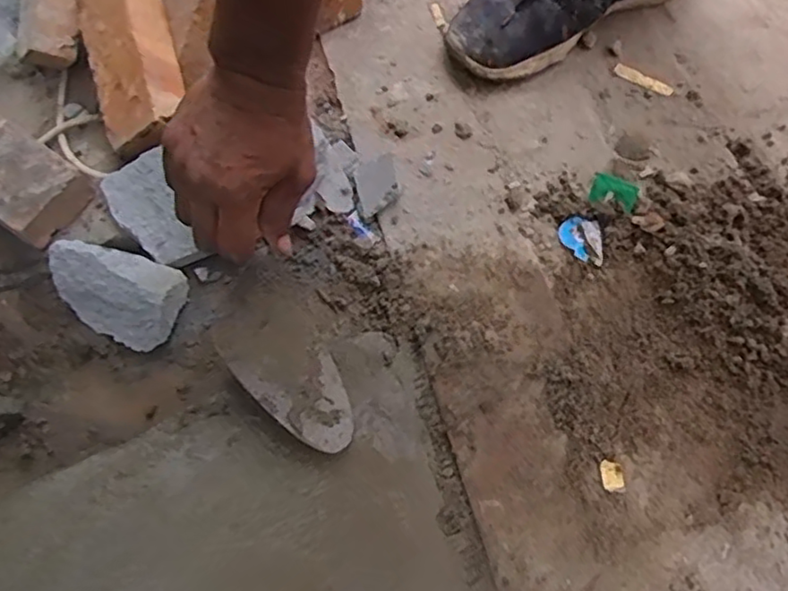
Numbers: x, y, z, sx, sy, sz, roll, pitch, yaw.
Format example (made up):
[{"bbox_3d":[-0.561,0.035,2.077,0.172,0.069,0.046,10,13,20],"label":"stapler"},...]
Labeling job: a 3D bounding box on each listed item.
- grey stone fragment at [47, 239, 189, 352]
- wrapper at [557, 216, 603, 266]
[{"bbox_3d":[-0.231,-0.007,0.551,0.108,0.060,0.075,23,69,12],"label":"grey stone fragment"},{"bbox_3d":[0.163,-0.048,0.573,0.034,0.008,0.043,-2,66,2],"label":"wrapper"}]

